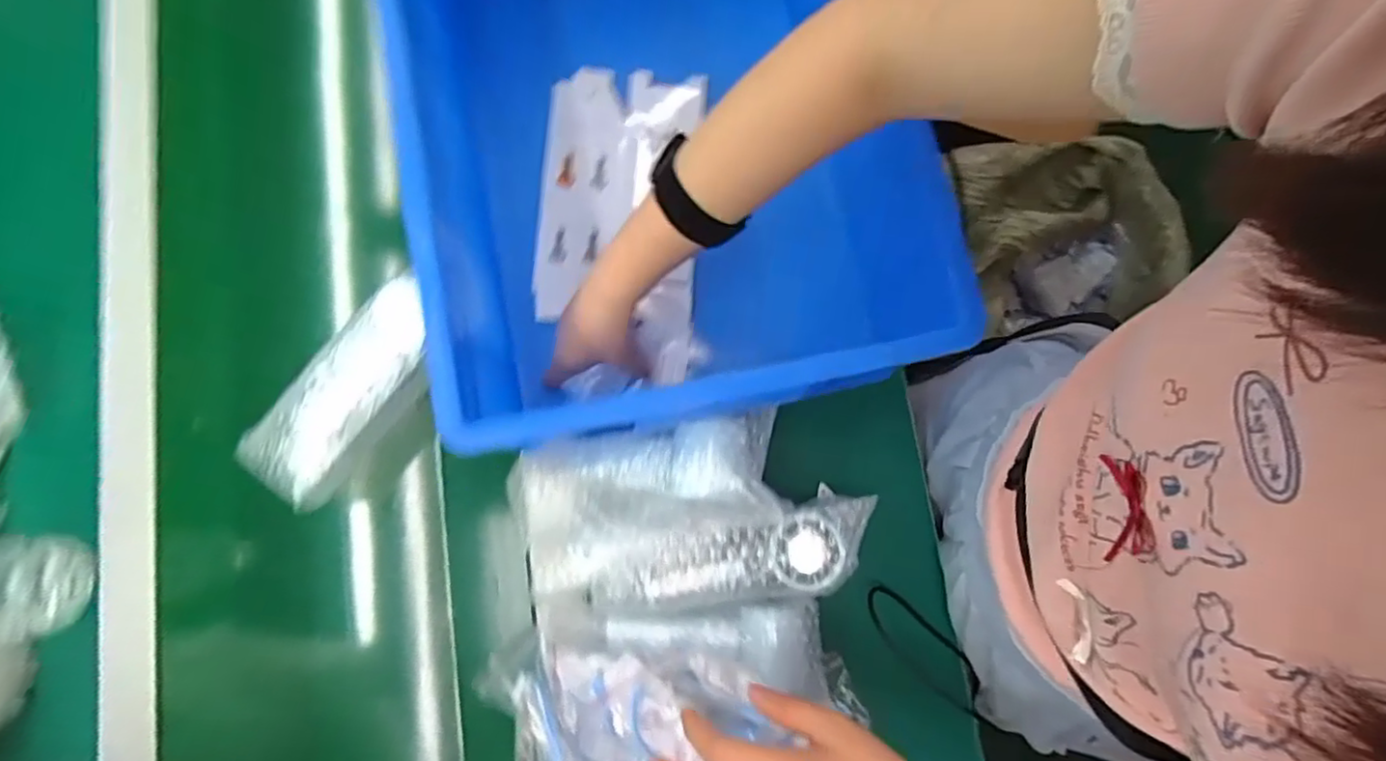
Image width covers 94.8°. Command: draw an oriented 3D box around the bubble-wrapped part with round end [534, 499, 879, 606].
[{"bbox_3d":[0.008,0.127,0.457,0.245,0.039,0.064,-4,77,-1],"label":"bubble-wrapped part with round end"}]

